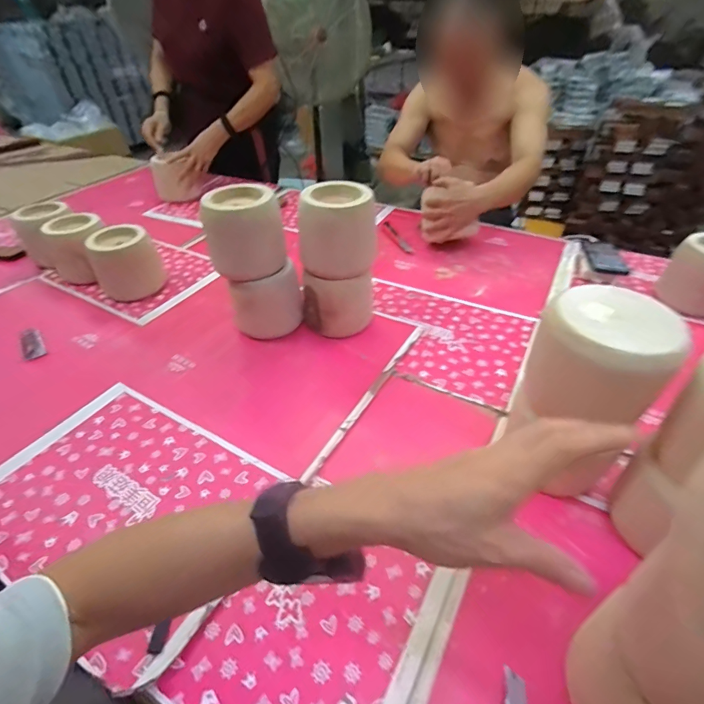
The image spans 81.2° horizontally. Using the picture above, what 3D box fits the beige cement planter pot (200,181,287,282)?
[{"bbox_3d":[-0.195,-0.214,0.735,0.128,0.128,0.110,-15,43,-15],"label":"beige cement planter pot"}]

